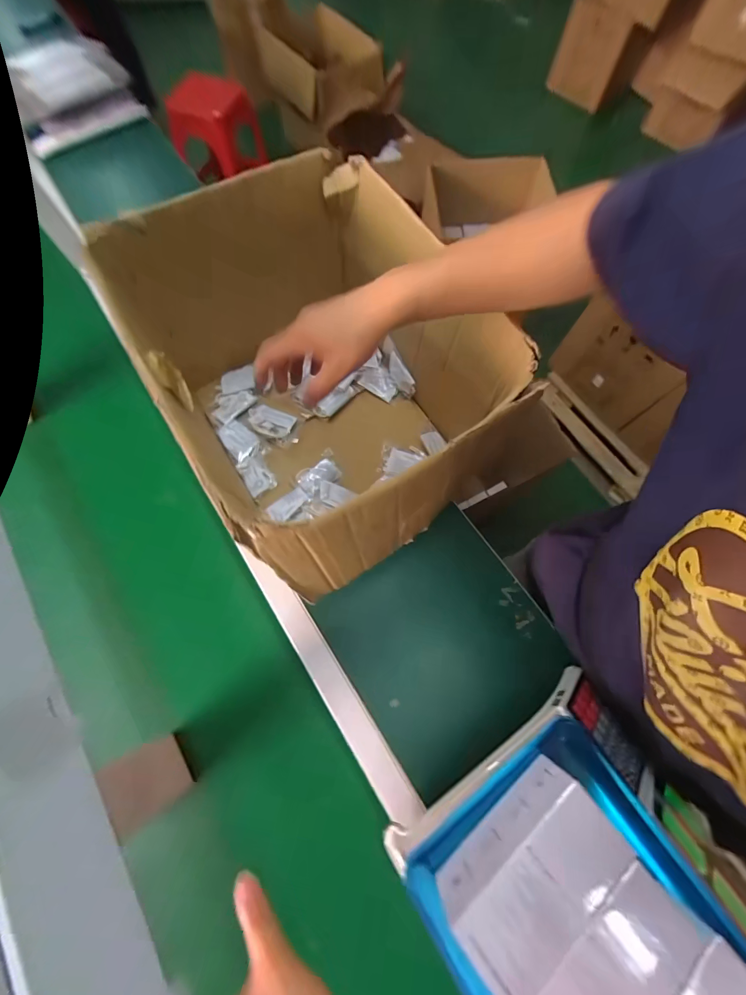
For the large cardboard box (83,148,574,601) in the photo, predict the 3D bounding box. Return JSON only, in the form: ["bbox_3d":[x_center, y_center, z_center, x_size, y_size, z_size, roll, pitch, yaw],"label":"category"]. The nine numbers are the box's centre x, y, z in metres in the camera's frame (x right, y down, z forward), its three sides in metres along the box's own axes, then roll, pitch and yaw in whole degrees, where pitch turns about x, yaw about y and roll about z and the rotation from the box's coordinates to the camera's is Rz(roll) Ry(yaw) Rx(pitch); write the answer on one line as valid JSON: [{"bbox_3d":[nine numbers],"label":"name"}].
[{"bbox_3d":[-0.066,-0.149,0.501,0.357,0.295,0.464,-31,76,-10],"label":"large cardboard box"}]

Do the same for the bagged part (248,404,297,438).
[{"bbox_3d":[-0.179,-0.133,0.613,0.080,0.010,0.052,22,73,6],"label":"bagged part"}]

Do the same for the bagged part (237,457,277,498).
[{"bbox_3d":[-0.193,-0.036,0.580,0.042,0.006,0.061,-31,76,-10],"label":"bagged part"}]

